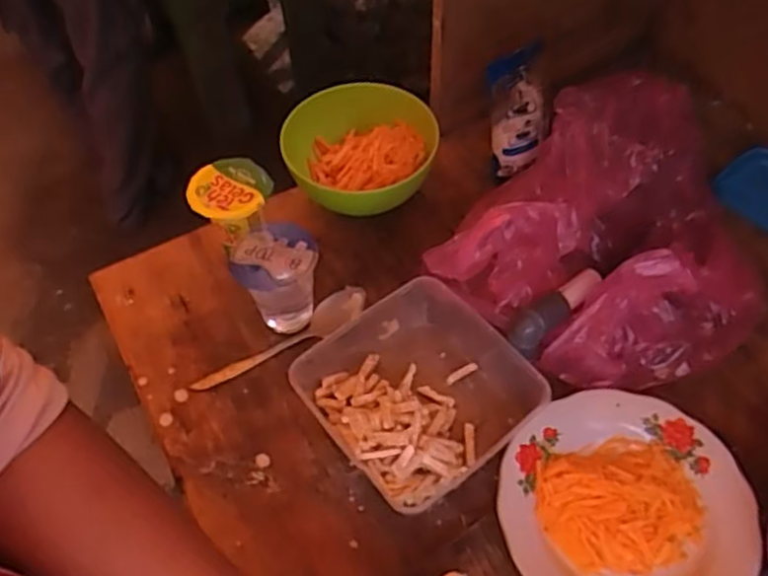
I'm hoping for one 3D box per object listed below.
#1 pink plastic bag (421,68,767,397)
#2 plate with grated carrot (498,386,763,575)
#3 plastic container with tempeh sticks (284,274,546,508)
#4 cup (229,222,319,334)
[{"bbox_3d":[0.206,-0.043,0.587,0.222,0.142,0.241,28,62,22],"label":"pink plastic bag"},{"bbox_3d":[0.178,0.165,0.515,0.179,0.029,0.170,-2,55,3],"label":"plate with grated carrot"},{"bbox_3d":[0.028,0.077,0.576,0.166,0.045,0.176,-37,60,-19],"label":"plastic container with tempeh sticks"},{"bbox_3d":[-0.090,-0.005,0.612,0.070,0.081,0.061,-23,57,-11],"label":"cup"}]

